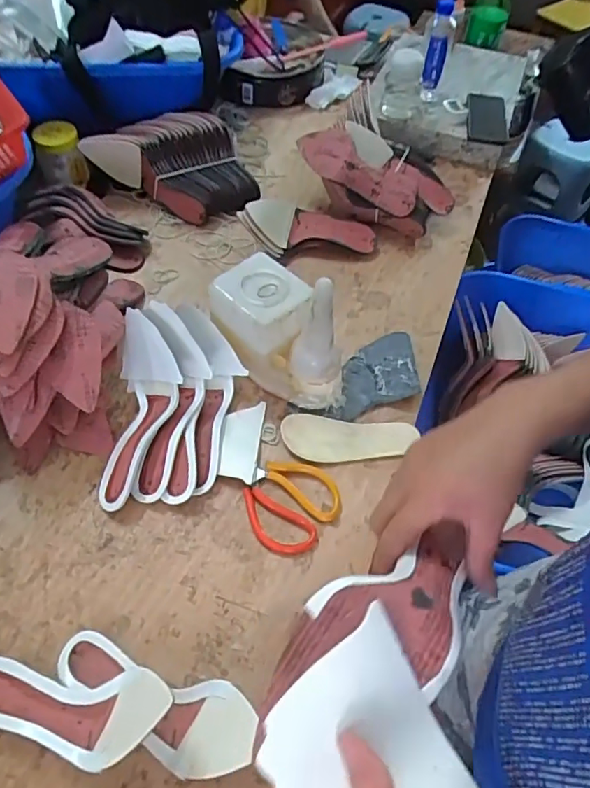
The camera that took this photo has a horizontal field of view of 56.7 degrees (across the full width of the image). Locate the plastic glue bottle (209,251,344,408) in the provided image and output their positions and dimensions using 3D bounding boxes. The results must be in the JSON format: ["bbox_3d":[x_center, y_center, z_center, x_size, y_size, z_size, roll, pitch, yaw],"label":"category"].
[{"bbox_3d":[-0.024,-0.086,0.733,0.111,0.157,0.195,-28,62,-21],"label":"plastic glue bottle"}]

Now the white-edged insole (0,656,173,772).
[{"bbox_3d":[-0.210,0.290,0.505,0.237,0.057,0.081,-4,53,19],"label":"white-edged insole"}]

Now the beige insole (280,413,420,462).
[{"bbox_3d":[0.075,0.058,0.724,0.184,0.020,0.065,1,55,-3],"label":"beige insole"}]

